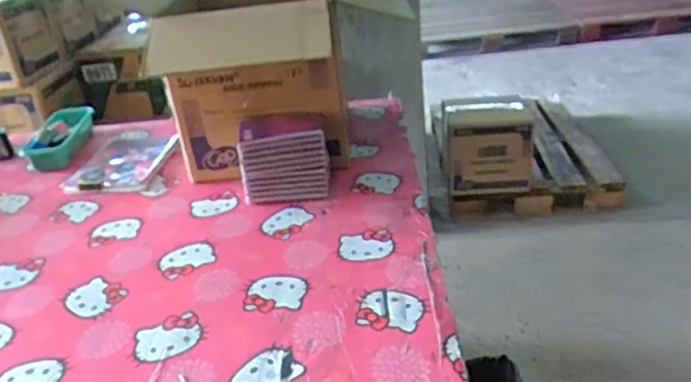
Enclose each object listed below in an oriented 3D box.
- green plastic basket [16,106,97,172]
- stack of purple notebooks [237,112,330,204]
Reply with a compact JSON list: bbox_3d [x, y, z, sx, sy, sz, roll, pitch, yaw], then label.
[{"bbox_3d":[-0.585,-0.109,1.274,0.094,0.058,0.221,-4,29,4],"label":"green plastic basket"},{"bbox_3d":[-0.093,-0.054,0.999,0.147,0.133,0.076,-5,29,1],"label":"stack of purple notebooks"}]

